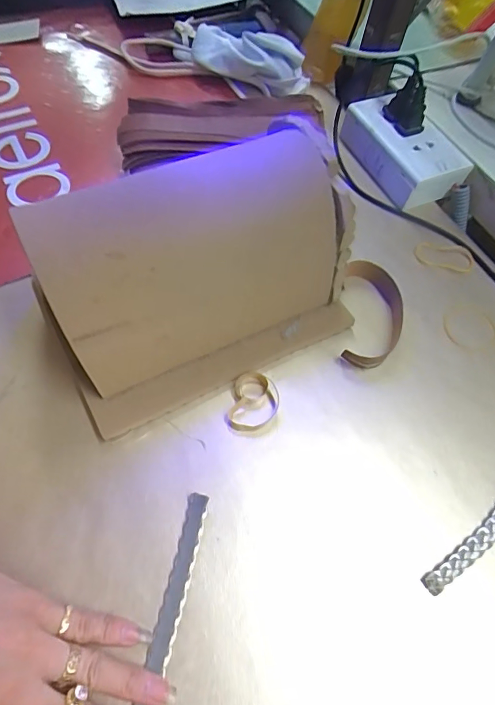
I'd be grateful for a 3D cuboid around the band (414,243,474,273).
[{"bbox_3d":[0.181,-0.088,0.395,0.054,0.004,0.030,8,61,0],"label":"band"}]

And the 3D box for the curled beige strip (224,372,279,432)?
[{"bbox_3d":[0.004,0.036,0.307,0.033,0.008,0.042,14,61,4],"label":"curled beige strip"}]

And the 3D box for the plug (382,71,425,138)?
[{"bbox_3d":[0.151,-0.238,0.411,0.022,0.044,0.045,-22,65,-16],"label":"plug"}]

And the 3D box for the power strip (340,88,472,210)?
[{"bbox_3d":[0.154,-0.206,0.434,0.078,0.038,0.122,-20,64,-15],"label":"power strip"}]

